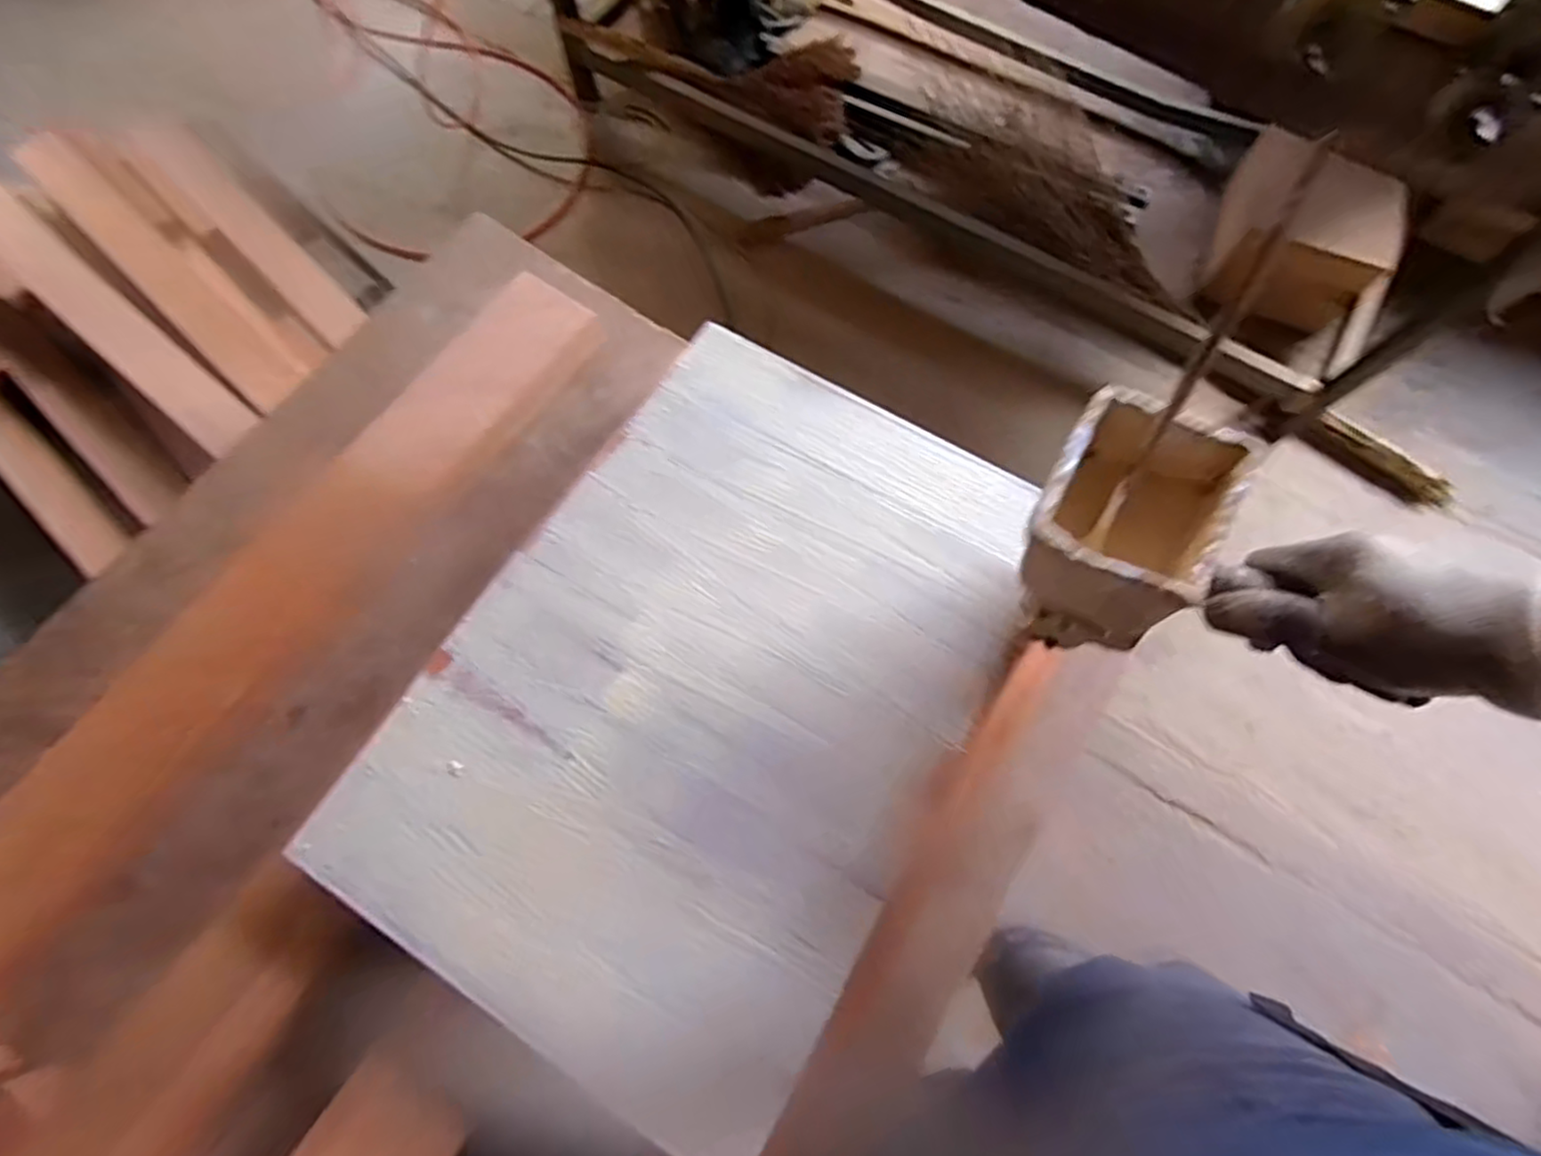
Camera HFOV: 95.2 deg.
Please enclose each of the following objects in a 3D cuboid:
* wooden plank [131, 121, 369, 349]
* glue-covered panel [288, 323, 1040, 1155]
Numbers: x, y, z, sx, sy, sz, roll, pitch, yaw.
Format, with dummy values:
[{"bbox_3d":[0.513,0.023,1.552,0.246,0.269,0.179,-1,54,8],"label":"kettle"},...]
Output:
[{"bbox_3d":[-1.096,-0.747,1.474,0.102,0.018,0.896,-37,71,-29],"label":"wooden plank"},{"bbox_3d":[-0.043,0.077,0.539,0.377,0.013,0.533,31,75,9],"label":"glue-covered panel"}]

